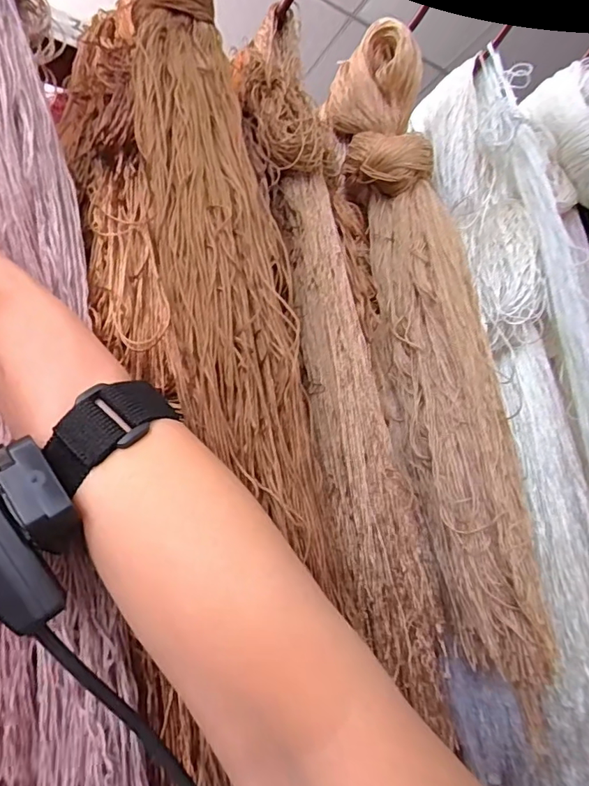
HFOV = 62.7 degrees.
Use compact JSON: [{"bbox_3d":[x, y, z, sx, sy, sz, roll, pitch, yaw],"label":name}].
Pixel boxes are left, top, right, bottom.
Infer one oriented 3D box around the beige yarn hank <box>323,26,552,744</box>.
[{"bbox_3d":[0.104,-0.047,0.368,0.078,0.470,0.050,-12,-11,24],"label":"beige yarn hank"}]

